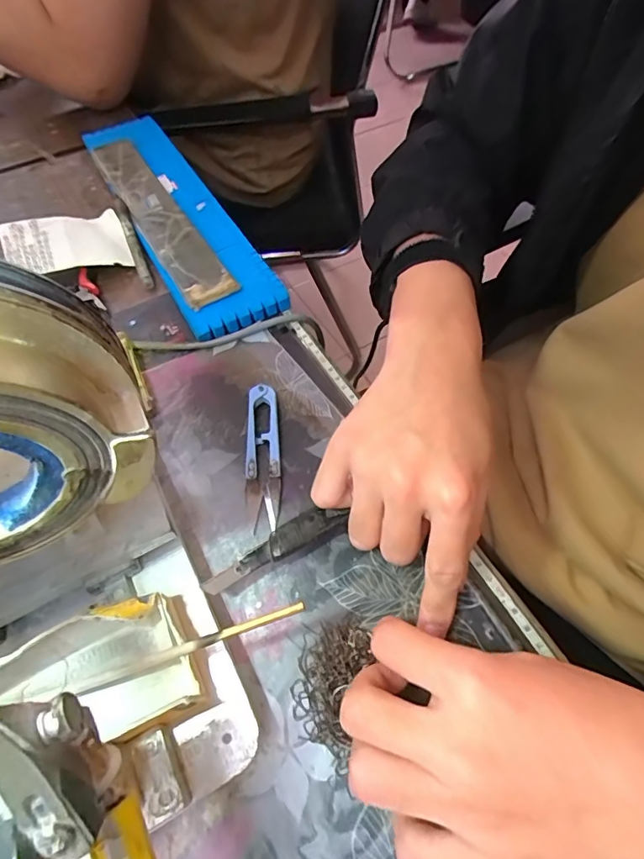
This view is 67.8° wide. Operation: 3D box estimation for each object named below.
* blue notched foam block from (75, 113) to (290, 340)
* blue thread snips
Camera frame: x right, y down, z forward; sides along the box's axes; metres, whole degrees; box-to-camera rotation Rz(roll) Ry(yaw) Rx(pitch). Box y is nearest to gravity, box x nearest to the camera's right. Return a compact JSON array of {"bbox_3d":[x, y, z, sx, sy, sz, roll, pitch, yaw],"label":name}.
[{"bbox_3d":[-0.141,-0.208,0.450,0.080,0.017,0.322,-27,62,-14],"label":"blue notched foam block"},{"bbox_3d":[-0.039,0.015,0.316,0.022,0.010,0.100,-4,59,-1],"label":"blue thread snips"}]

